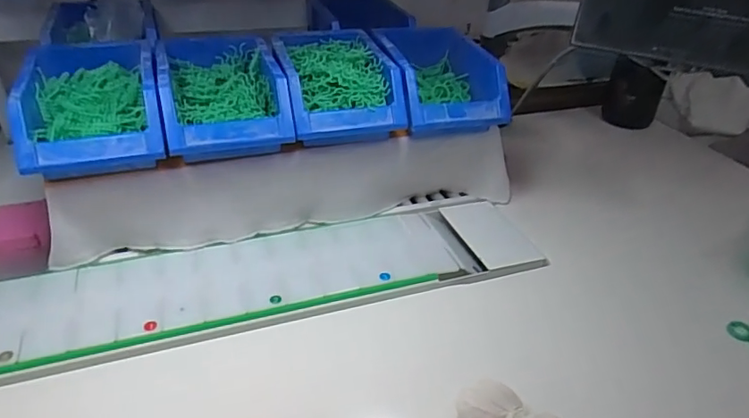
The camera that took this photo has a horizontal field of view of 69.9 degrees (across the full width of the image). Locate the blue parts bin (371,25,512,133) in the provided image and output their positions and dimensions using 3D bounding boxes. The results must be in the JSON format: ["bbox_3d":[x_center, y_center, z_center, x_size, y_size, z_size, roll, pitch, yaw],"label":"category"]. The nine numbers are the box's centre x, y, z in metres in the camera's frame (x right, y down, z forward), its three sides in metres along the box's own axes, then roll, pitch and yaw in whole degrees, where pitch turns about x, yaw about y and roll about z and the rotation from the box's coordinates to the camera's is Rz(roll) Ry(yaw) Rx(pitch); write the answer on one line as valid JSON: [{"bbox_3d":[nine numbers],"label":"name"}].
[{"bbox_3d":[0.073,-0.174,0.675,0.125,0.063,0.212,-5,35,-12],"label":"blue parts bin"}]

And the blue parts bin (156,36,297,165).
[{"bbox_3d":[-0.169,-0.127,0.591,0.124,0.075,0.190,-9,36,-18],"label":"blue parts bin"}]

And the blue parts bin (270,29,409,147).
[{"bbox_3d":[-0.048,-0.146,0.624,0.125,0.070,0.179,-7,36,-16],"label":"blue parts bin"}]

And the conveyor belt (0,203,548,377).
[{"bbox_3d":[-0.187,0.078,0.541,0.766,0.023,0.132,-10,36,-20],"label":"conveyor belt"}]

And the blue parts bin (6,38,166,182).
[{"bbox_3d":[-0.285,-0.102,0.547,0.123,0.081,0.179,-10,36,-19],"label":"blue parts bin"}]

